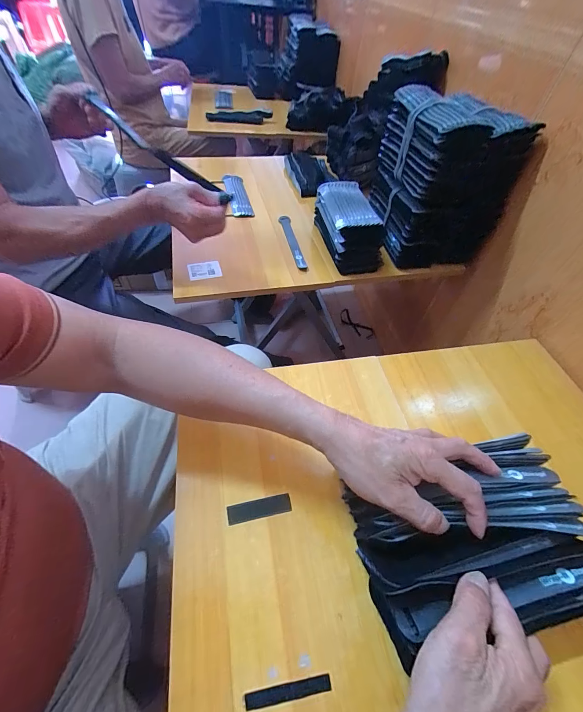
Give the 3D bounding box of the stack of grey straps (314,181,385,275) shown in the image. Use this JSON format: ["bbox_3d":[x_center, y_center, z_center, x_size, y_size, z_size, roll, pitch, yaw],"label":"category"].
[{"bbox_3d":[0.114,-0.266,0.635,0.090,0.093,0.199,-6,53,-7],"label":"stack of grey straps"}]

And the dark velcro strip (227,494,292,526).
[{"bbox_3d":[-0.035,0.169,0.345,0.069,0.004,0.020,-9,53,-10],"label":"dark velcro strip"}]

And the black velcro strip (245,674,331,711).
[{"bbox_3d":[-0.003,0.282,0.261,0.071,0.004,0.011,-6,53,-7],"label":"black velcro strip"}]

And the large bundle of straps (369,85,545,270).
[{"bbox_3d":[0.286,-0.341,0.621,0.196,0.251,0.216,-8,53,-9],"label":"large bundle of straps"}]

